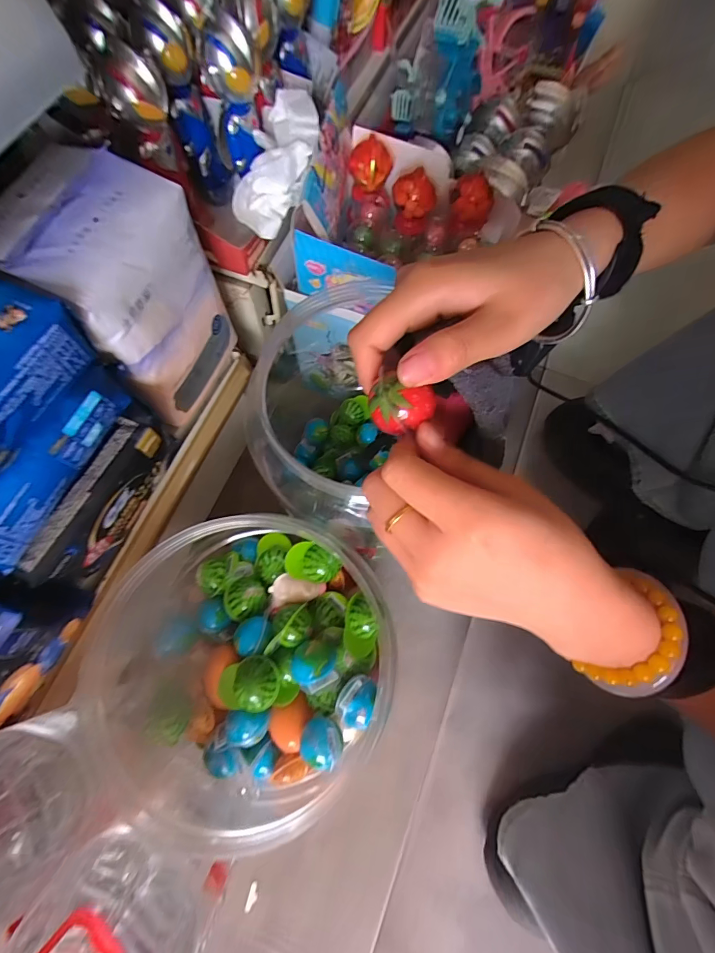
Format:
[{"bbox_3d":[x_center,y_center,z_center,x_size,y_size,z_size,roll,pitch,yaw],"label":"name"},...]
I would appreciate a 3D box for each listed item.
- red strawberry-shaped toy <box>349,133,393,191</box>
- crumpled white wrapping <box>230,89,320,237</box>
[{"bbox_3d":[0.012,-0.304,0.389,0.040,0.036,0.032,10,71,2],"label":"red strawberry-shaped toy"},{"bbox_3d":[-0.076,-0.287,0.357,0.063,0.046,0.124,24,96,6],"label":"crumpled white wrapping"}]

